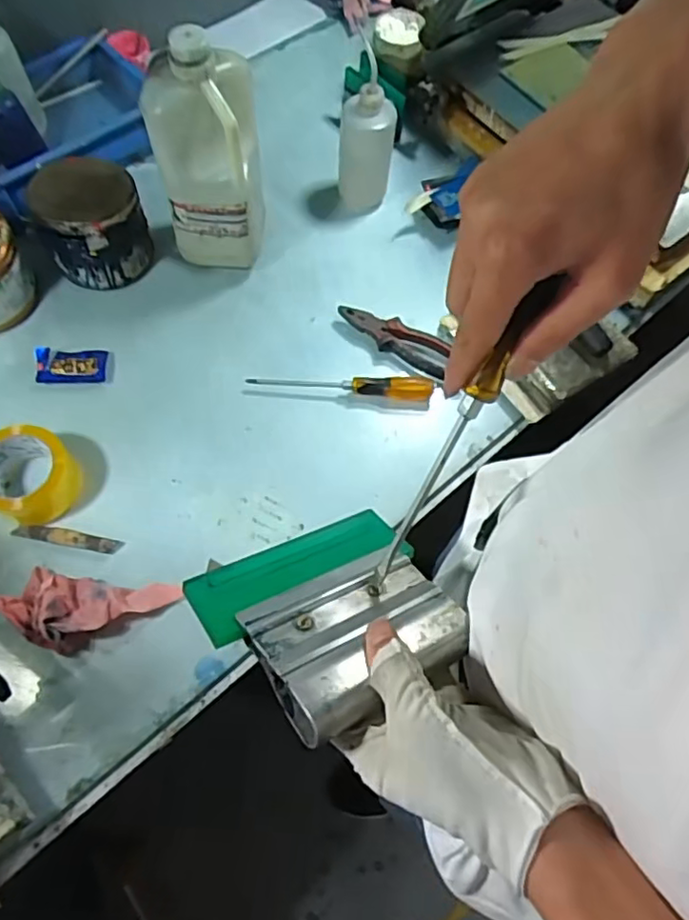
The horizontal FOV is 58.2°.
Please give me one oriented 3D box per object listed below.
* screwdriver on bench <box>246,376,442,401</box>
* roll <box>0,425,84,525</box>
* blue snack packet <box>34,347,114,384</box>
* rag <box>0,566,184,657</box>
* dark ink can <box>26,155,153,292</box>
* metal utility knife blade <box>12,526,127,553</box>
[{"bbox_3d":[-0.002,-0.102,0.808,0.242,0.033,0.026,8,66,0],"label":"screwdriver on bench"},{"bbox_3d":[-0.377,0.013,0.723,0.120,0.063,0.101,36,69,12],"label":"roll"},{"bbox_3d":[-0.354,-0.126,0.810,0.094,0.016,0.052,-1,66,-3],"label":"blue snack packet"},{"bbox_3d":[-0.279,0.164,0.670,0.188,0.053,0.086,6,66,0],"label":"rag"},{"bbox_3d":[-0.336,-0.318,0.835,0.125,0.125,0.125,1,66,-3],"label":"dark ink can"},{"bbox_3d":[-0.323,0.091,0.723,0.121,0.009,0.018,10,66,1],"label":"metal utility knife blade"}]

